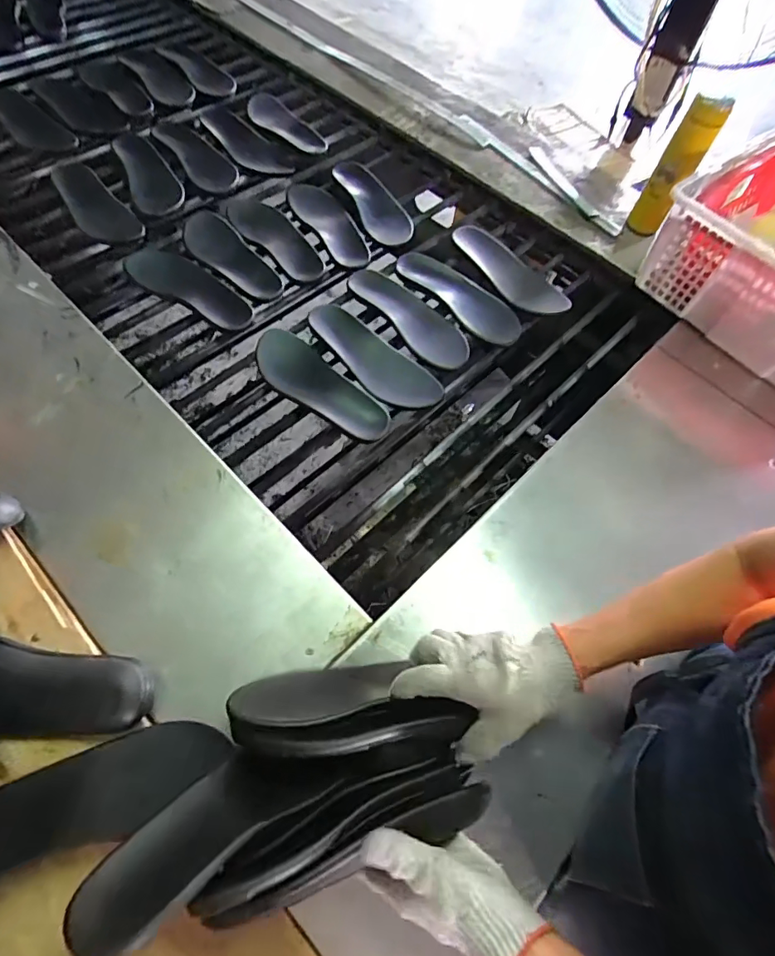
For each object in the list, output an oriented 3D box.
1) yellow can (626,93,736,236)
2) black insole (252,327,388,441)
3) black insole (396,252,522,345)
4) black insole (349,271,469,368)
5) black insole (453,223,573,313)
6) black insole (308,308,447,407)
[{"bbox_3d":[0.505,-0.537,0.843,0.062,0.231,0.058,34,66,11],"label":"yellow can"},{"bbox_3d":[-0.101,-0.144,0.722,0.244,0.017,0.093,39,67,13],"label":"black insole"},{"bbox_3d":[0.128,-0.323,0.833,0.241,0.030,0.087,36,66,12],"label":"black insole"},{"bbox_3d":[0.044,-0.279,0.806,0.096,0.026,0.241,-38,73,-21],"label":"black insole"},{"bbox_3d":[0.222,-0.380,0.871,0.101,0.050,0.246,-37,72,-20],"label":"black insole"},{"bbox_3d":[-0.024,-0.194,0.762,0.247,0.027,0.094,41,67,14],"label":"black insole"}]

